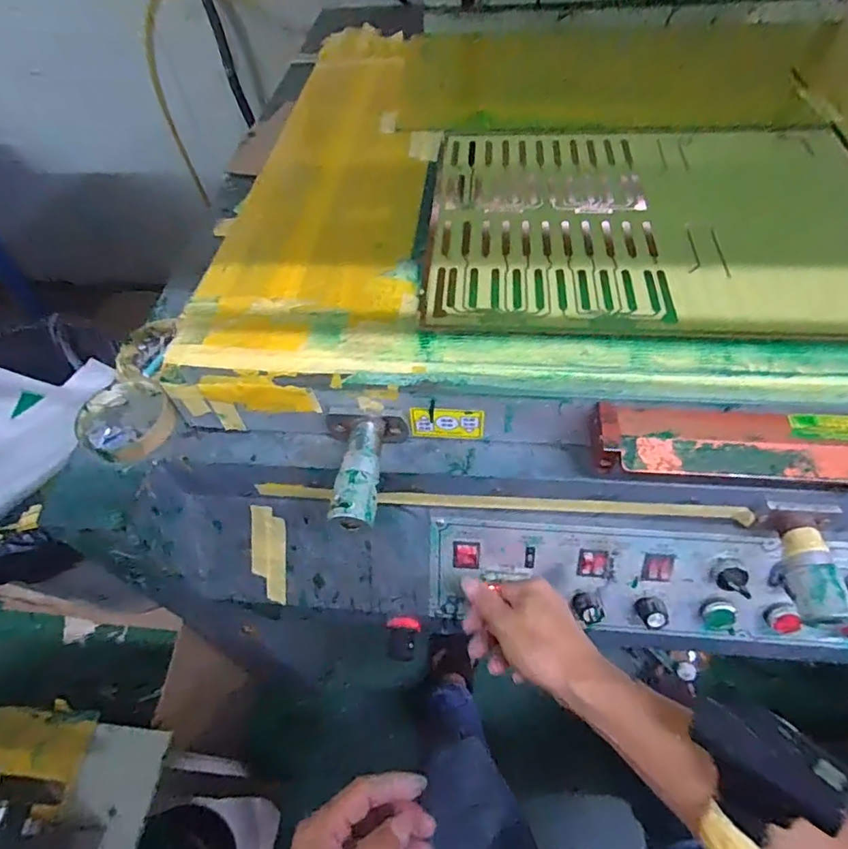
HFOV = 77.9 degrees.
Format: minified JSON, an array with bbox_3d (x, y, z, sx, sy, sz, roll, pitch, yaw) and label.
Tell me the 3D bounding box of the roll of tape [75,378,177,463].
[{"bbox_3d":[-0.272,-0.008,0.473,0.093,0.018,0.080,21,59,16],"label":"roll of tape"}]

